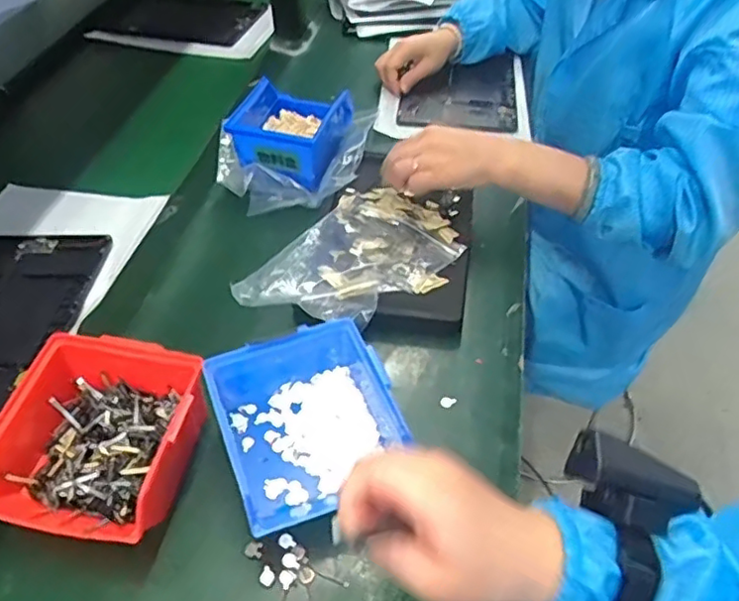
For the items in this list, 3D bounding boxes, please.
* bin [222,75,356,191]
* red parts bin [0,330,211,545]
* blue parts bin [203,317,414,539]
[{"bbox_3d":[-0.093,-0.201,0.725,0.114,0.065,0.135,12,48,8],"label":"bin"},{"bbox_3d":[-0.197,0.103,0.453,0.151,0.068,0.138,10,48,6],"label":"red parts bin"},{"bbox_3d":[-0.048,0.086,0.471,0.126,0.060,0.123,-20,52,-19],"label":"blue parts bin"}]

